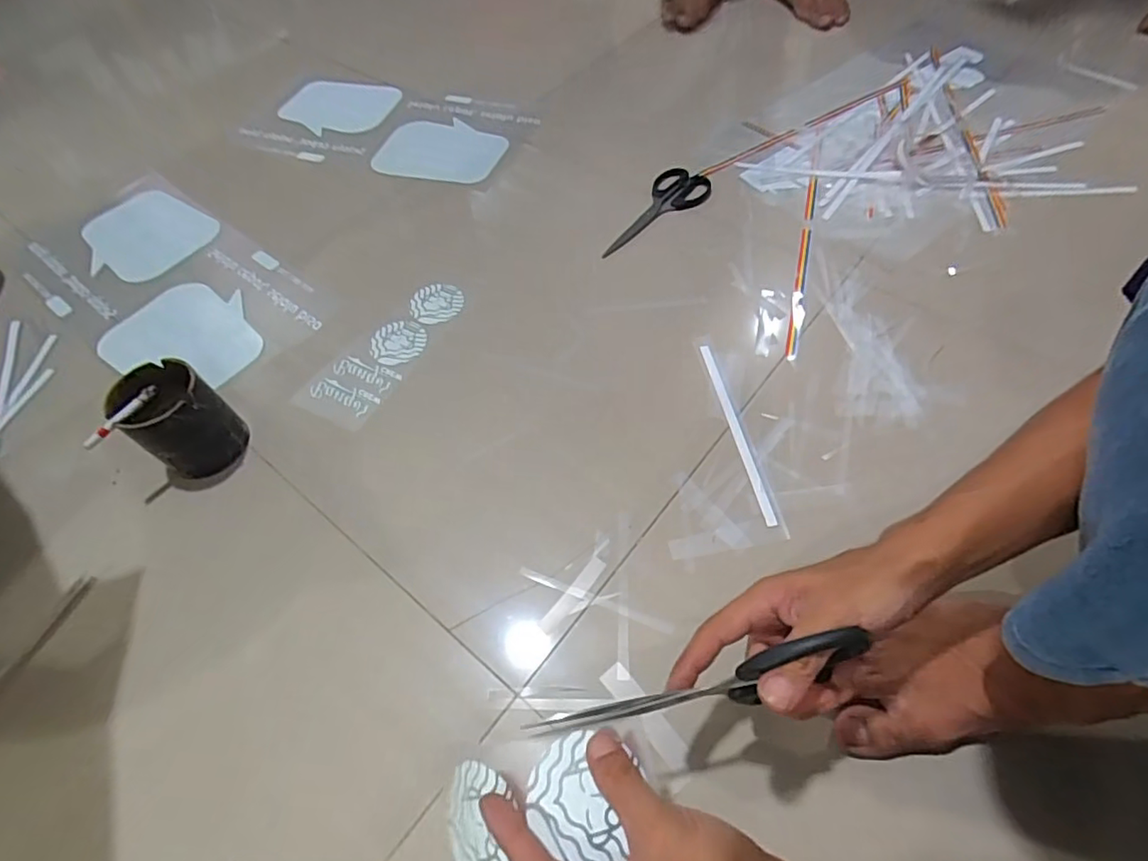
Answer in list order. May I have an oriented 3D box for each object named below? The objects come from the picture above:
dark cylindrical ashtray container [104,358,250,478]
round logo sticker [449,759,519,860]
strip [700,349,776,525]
[{"bbox_3d":[-0.389,-0.012,0.565,0.086,0.095,0.077,33,65,22],"label":"dark cylindrical ashtray container"},{"bbox_3d":[-0.056,0.230,0.329,0.052,0.005,0.066,-15,70,42],"label":"round logo sticker"},{"bbox_3d":[0.164,-0.004,0.579,0.014,0.004,0.214,-10,57,-3],"label":"strip"}]

